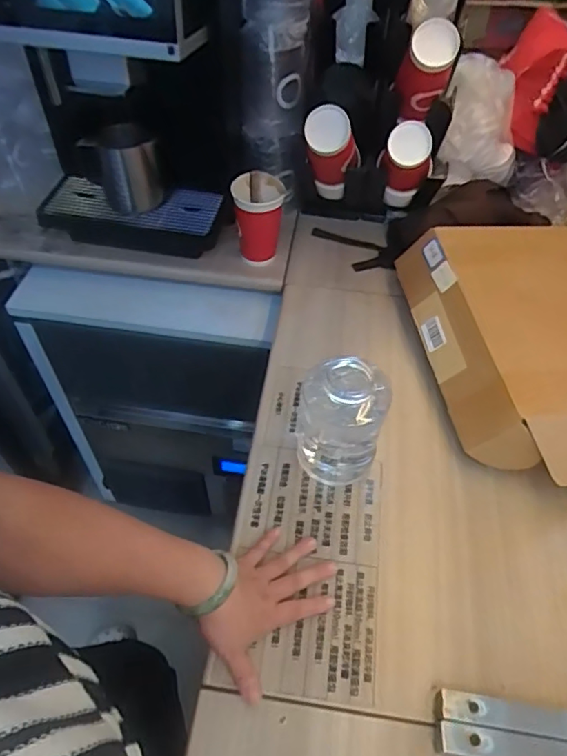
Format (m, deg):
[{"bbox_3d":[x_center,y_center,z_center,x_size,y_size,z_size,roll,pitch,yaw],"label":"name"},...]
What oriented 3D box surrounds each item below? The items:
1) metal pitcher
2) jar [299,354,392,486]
[{"bbox_3d":[-0.258,-0.344,0.905,0.084,0.121,0.105,-29,58,-22],"label":"metal pitcher"},{"bbox_3d":[0.068,0.055,0.654,0.094,0.149,0.086,1,52,-1],"label":"jar"}]

